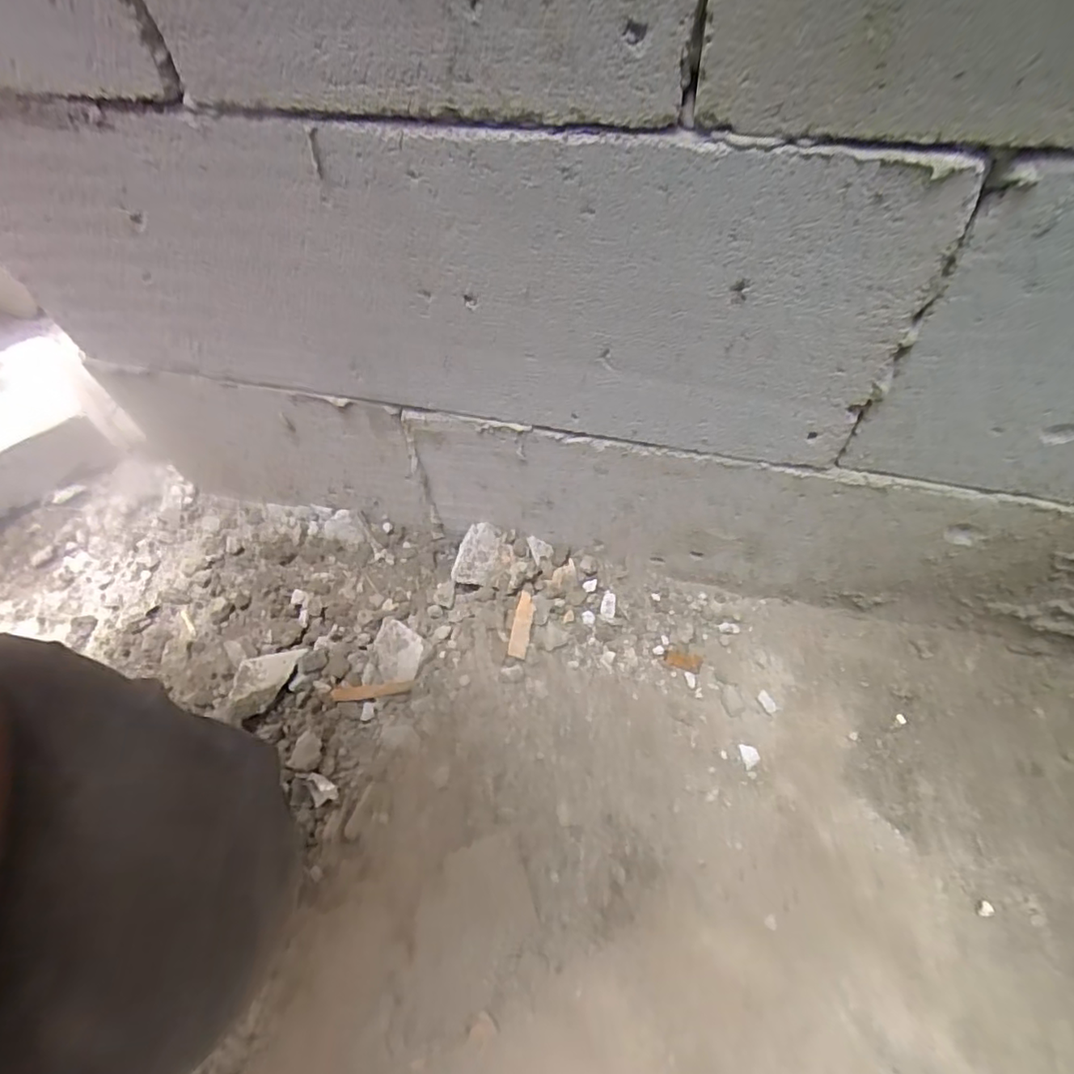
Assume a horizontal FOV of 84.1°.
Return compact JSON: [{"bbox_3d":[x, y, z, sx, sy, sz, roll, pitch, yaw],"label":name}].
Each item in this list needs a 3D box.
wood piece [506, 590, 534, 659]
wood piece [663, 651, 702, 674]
[{"bbox_3d":[-0.014,0.078,0.535,0.016,0.008,0.060,8,75,8],"label":"wood piece"},{"bbox_3d":[0.133,0.113,0.539,0.034,0.004,0.016,9,61,9],"label":"wood piece"}]

